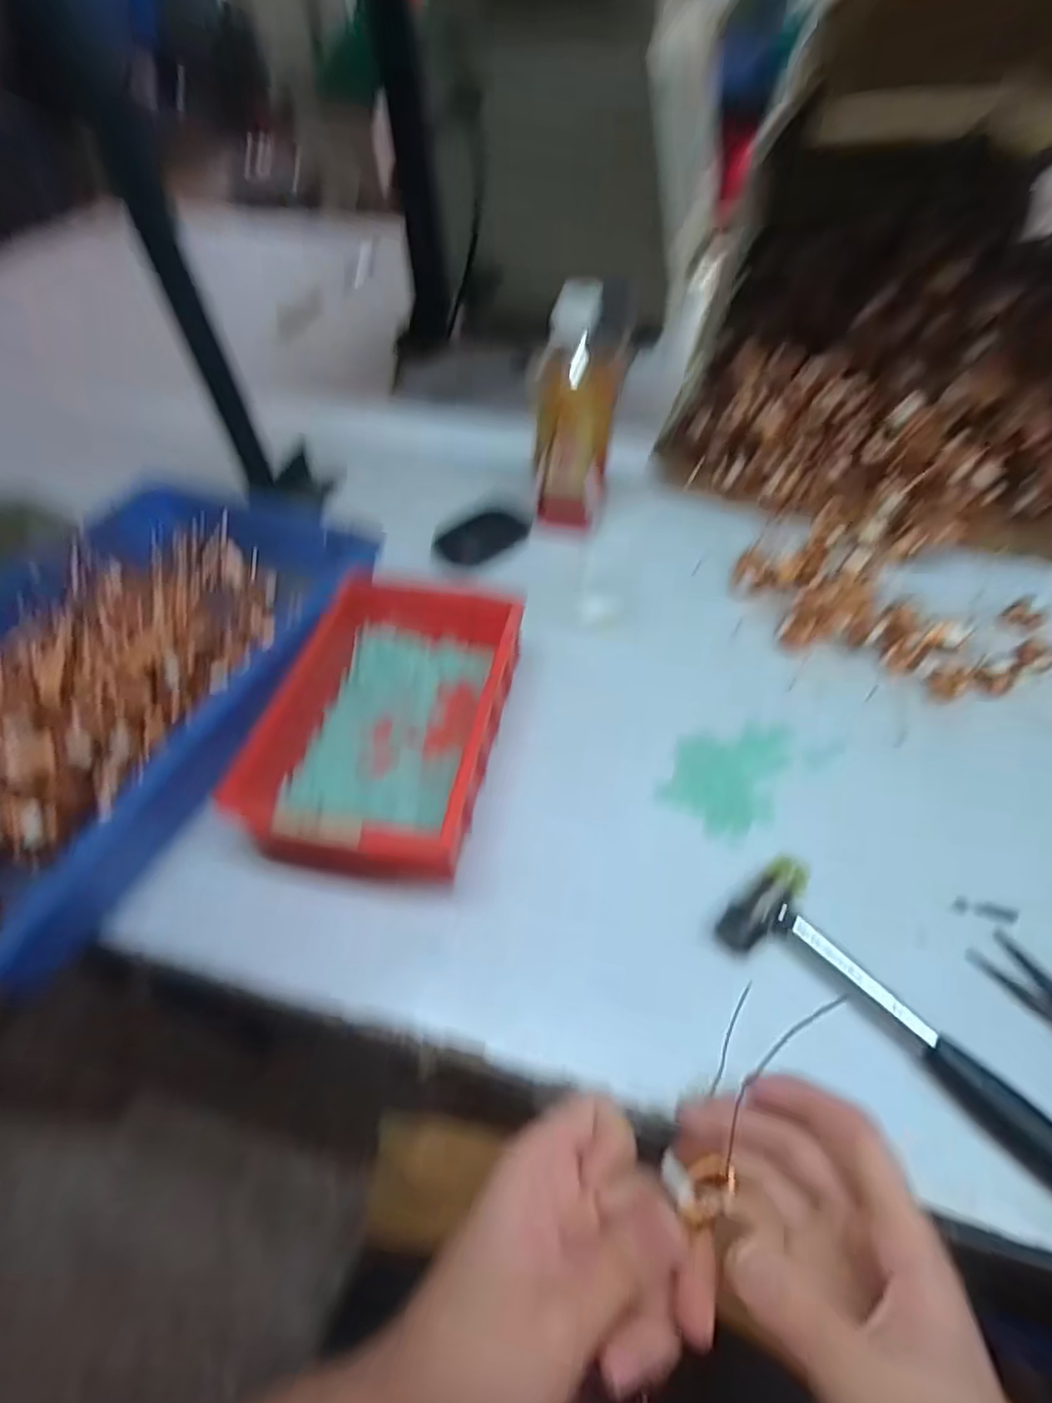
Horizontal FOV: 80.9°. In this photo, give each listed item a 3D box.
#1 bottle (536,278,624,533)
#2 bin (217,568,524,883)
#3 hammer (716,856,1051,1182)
[{"bbox_3d":[0.039,-0.228,0.507,0.060,0.173,0.046,17,54,16],"label":"bottle"},{"bbox_3d":[-0.087,0.015,0.401,0.129,0.065,0.201,9,53,9],"label":"bin"},{"bbox_3d":[0.206,0.170,0.294,0.231,0.024,0.054,36,61,26],"label":"hammer"}]

